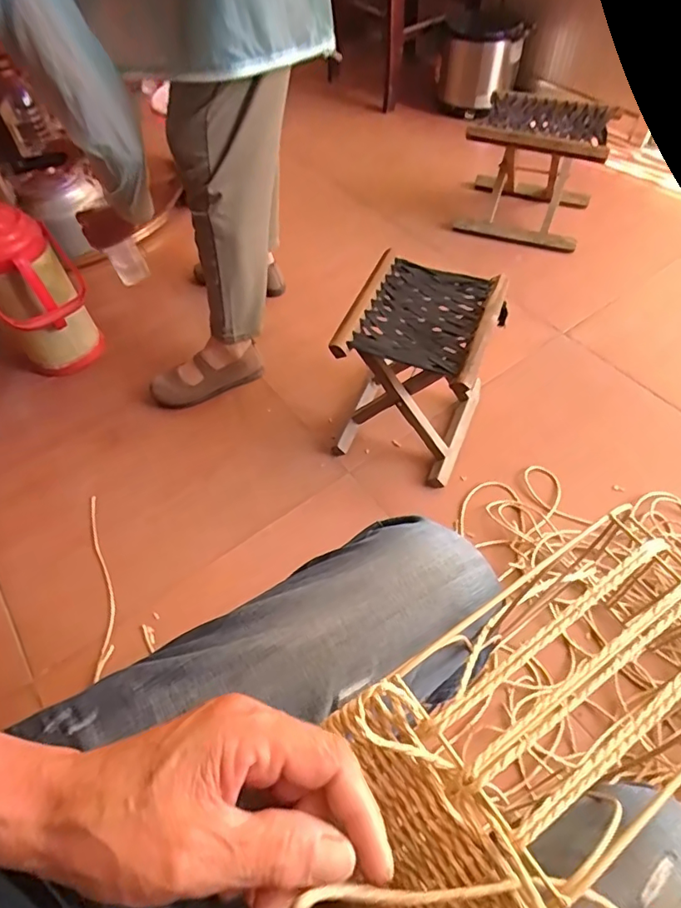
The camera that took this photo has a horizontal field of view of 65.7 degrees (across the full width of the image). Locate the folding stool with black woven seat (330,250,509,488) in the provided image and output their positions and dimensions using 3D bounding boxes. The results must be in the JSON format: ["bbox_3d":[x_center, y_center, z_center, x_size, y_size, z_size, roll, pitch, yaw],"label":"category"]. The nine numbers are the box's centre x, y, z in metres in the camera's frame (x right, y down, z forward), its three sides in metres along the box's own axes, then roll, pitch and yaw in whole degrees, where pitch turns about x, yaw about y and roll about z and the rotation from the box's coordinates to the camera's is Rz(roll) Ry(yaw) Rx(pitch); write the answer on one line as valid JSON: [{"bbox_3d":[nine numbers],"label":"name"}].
[{"bbox_3d":[0.137,-0.147,0.946,0.221,0.262,0.272,19,58,15],"label":"folding stool with black woven seat"}]

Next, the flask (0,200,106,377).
[{"bbox_3d":[-0.596,-0.305,1.048,0.157,0.395,0.141,-38,62,-21],"label":"flask"}]

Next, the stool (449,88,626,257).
[{"bbox_3d":[0.483,-0.713,1.335,0.310,0.248,0.248,17,58,14],"label":"stool"}]

